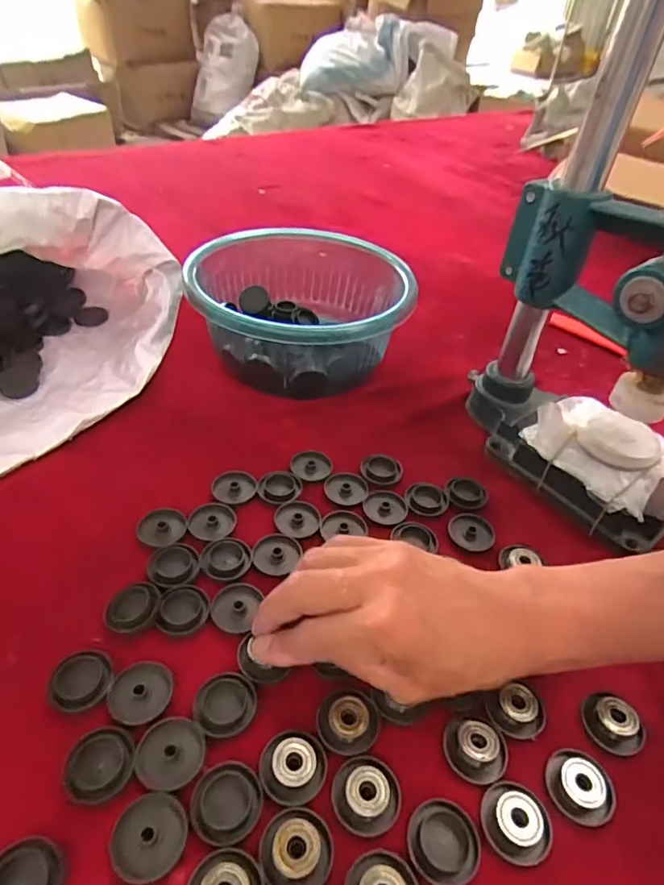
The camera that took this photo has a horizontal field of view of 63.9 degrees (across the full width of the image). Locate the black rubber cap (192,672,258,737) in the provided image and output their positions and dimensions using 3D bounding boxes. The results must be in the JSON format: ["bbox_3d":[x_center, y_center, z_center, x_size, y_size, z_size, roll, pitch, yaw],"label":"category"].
[{"bbox_3d":[-0.057,0.140,0.287,0.032,0.004,0.032,4,42,-3],"label":"black rubber cap"}]

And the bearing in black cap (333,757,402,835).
[{"bbox_3d":[0.017,0.170,0.260,0.033,0.009,0.032,4,42,-3],"label":"bearing in black cap"}]

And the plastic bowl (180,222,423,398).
[{"bbox_3d":[-0.033,-0.129,0.528,0.202,0.089,0.214,4,42,-3],"label":"plastic bowl"}]

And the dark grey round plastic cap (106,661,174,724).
[{"bbox_3d":[-0.104,0.134,0.288,0.032,0.004,0.033,4,42,-3],"label":"dark grey round plastic cap"}]

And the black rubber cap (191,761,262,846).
[{"bbox_3d":[-0.050,0.171,0.254,0.032,0.004,0.032,4,42,-3],"label":"black rubber cap"}]

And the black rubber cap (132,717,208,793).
[{"bbox_3d":[-0.081,0.154,0.267,0.032,0.004,0.032,4,42,-3],"label":"black rubber cap"}]

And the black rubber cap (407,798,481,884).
[{"bbox_3d":[0.053,0.189,0.252,0.033,0.004,0.033,4,42,-3],"label":"black rubber cap"}]

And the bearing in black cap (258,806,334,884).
[{"bbox_3d":[-0.016,0.183,0.240,0.031,0.009,0.032,4,42,-3],"label":"bearing in black cap"}]

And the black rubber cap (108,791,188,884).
[{"bbox_3d":[-0.083,0.178,0.242,0.032,0.005,0.033,4,42,-3],"label":"black rubber cap"}]

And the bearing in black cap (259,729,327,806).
[{"bbox_3d":[-0.019,0.161,0.265,0.032,0.009,0.031,4,42,-3],"label":"bearing in black cap"}]

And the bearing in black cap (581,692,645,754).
[{"bbox_3d":[0.155,0.154,0.293,0.026,0.009,0.031,-11,45,-18],"label":"bearing in black cap"}]

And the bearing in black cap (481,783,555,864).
[{"bbox_3d":[0.089,0.182,0.257,0.031,0.011,0.033,4,42,-3],"label":"bearing in black cap"}]

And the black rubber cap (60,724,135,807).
[{"bbox_3d":[-0.114,0.157,0.261,0.031,0.004,0.032,4,42,-3],"label":"black rubber cap"}]

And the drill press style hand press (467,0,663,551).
[{"bbox_3d":[0.211,-0.119,0.354,0.112,0.340,0.203,-27,51,-32],"label":"drill press style hand press"}]

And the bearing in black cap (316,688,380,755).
[{"bbox_3d":[0.009,0.149,0.285,0.033,0.007,0.031,4,42,-3],"label":"bearing in black cap"}]

